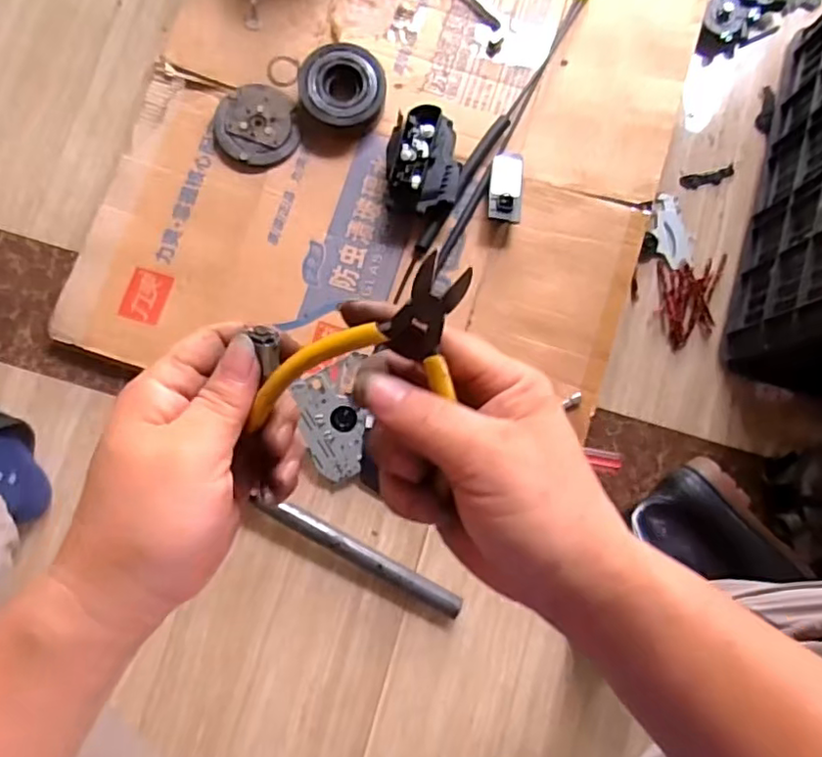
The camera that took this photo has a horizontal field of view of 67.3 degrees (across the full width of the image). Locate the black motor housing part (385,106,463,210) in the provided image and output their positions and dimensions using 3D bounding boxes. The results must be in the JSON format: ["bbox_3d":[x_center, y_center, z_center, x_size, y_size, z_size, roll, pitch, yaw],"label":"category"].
[{"bbox_3d":[0.014,-0.253,0.737,0.090,0.064,0.115,-7,83,-4],"label":"black motor housing part"}]

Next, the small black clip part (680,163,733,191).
[{"bbox_3d":[0.386,-0.260,0.801,0.072,0.006,0.021,-14,83,-5],"label":"small black clip part"}]

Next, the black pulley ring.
[{"bbox_3d":[-0.084,-0.358,0.765,0.103,0.040,0.094,0,82,-3],"label":"black pulley ring"}]

